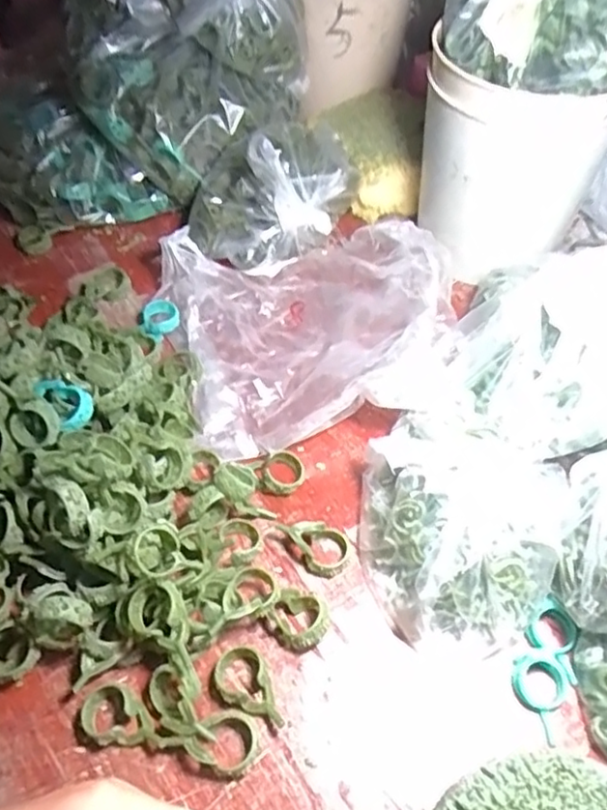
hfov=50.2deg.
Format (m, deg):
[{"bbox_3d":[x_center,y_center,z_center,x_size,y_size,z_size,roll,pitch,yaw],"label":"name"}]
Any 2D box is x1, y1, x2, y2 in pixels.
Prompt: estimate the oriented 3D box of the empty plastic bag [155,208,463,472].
[{"bbox_3d":[0.004,-0.055,0.384,0.167,0.038,0.162,-9,54,-6],"label":"empty plastic bag"}]

